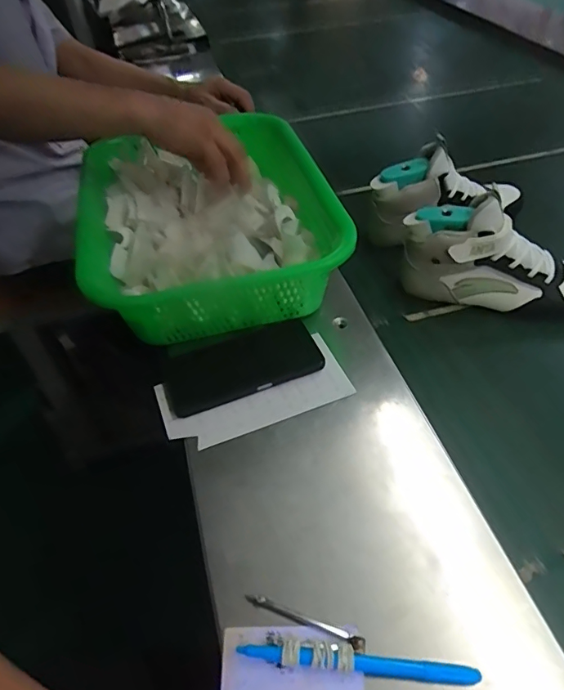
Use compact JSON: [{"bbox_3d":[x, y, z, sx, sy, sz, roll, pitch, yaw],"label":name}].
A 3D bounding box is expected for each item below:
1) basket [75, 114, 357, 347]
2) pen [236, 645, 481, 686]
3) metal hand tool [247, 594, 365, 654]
[{"bbox_3d":[-0.103,-0.161,0.627,0.284,0.112,0.386,-14,47,-11],"label":"basket"},{"bbox_3d":[0.053,0.223,0.336,0.165,0.014,0.013,2,46,5],"label":"pen"},{"bbox_3d":[0.017,0.205,0.360,0.092,0.007,0.011,18,50,18],"label":"metal hand tool"}]

